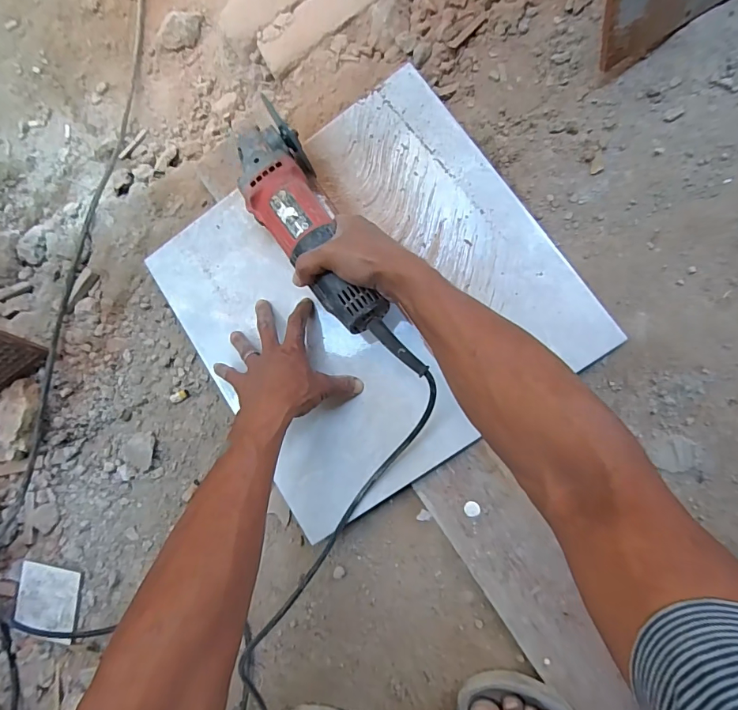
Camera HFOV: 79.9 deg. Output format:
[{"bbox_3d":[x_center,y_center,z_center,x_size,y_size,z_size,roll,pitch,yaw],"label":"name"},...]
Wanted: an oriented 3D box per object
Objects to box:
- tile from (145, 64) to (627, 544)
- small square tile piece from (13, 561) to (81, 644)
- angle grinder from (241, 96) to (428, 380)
[{"bbox_3d":[-0.007,-0.065,0.498,0.391,0.012,0.391,-34,80,4],"label":"tile"},{"bbox_3d":[-0.403,0.311,0.552,0.083,0.006,0.086,8,89,10],"label":"small square tile piece"},{"bbox_3d":[-0.045,-0.105,0.467,0.076,0.080,0.310,-33,80,7],"label":"angle grinder"}]

